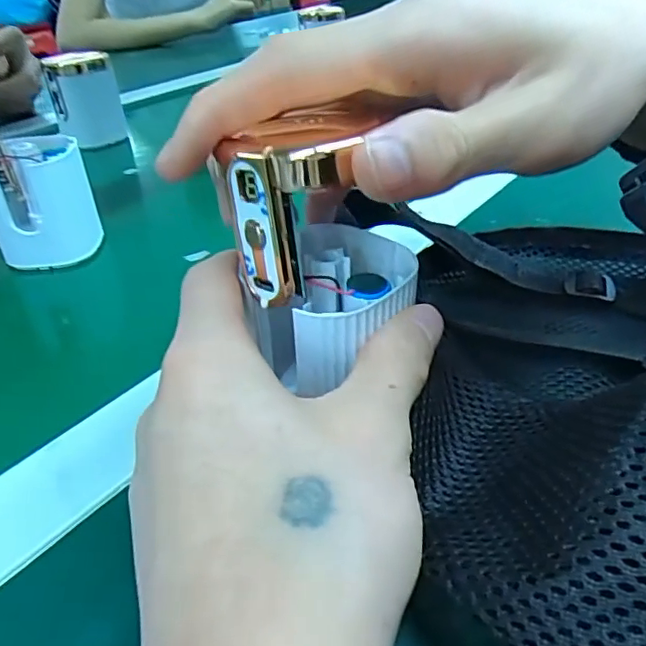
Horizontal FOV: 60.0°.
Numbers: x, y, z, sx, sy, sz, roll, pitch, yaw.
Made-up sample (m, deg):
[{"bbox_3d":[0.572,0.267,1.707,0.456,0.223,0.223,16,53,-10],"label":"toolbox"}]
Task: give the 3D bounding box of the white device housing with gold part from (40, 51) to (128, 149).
[{"bbox_3d":[-0.218,-0.206,0.512,0.058,0.075,0.042,-13,39,-16],"label":"white device housing with gold part"}]

